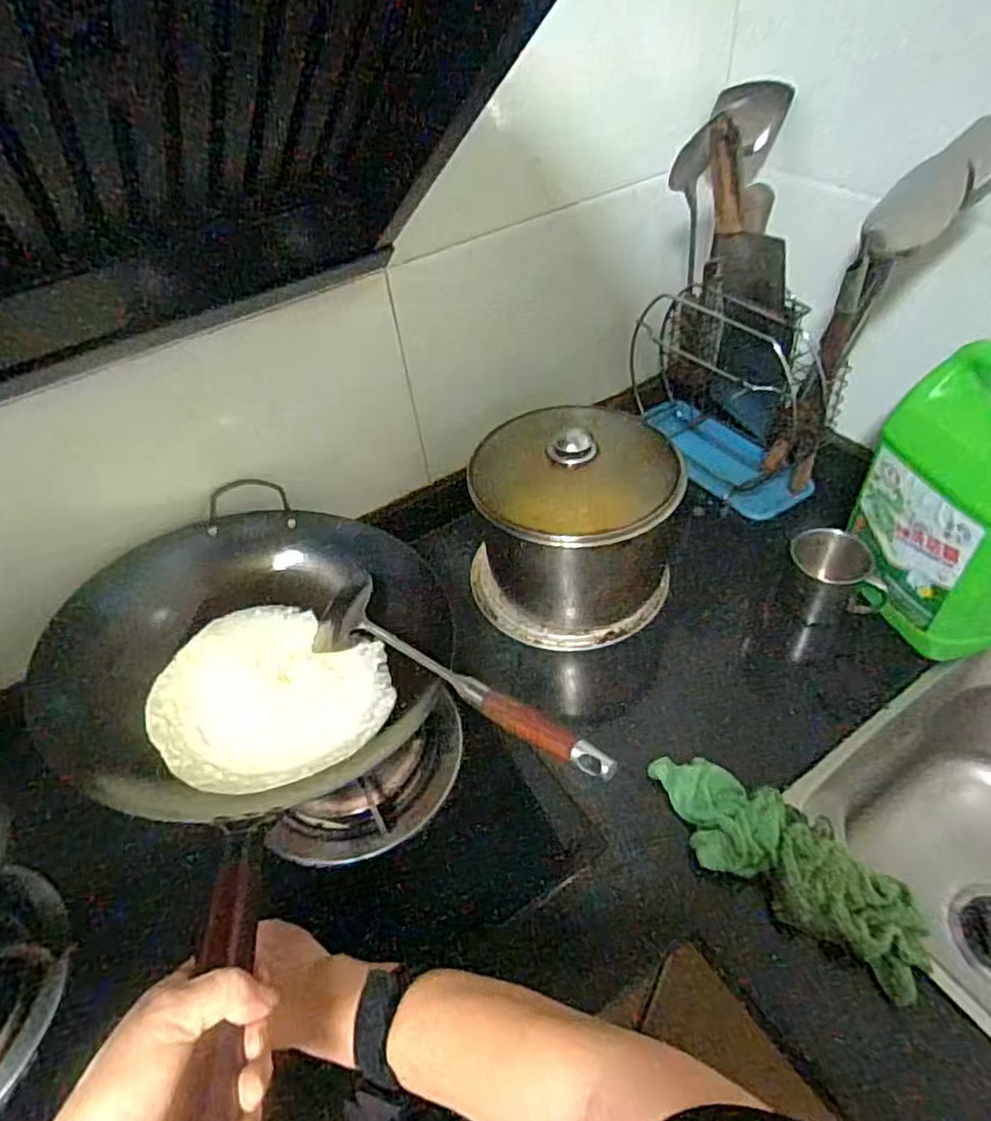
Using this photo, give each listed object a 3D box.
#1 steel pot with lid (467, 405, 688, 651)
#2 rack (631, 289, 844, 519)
[{"bbox_3d":[0.090,-0.044,0.781,0.223,0.213,0.219,-3,46,4],"label":"steel pot with lid"},{"bbox_3d":[0.305,-0.227,0.868,0.121,0.242,0.282,-22,48,-14],"label":"rack"}]

